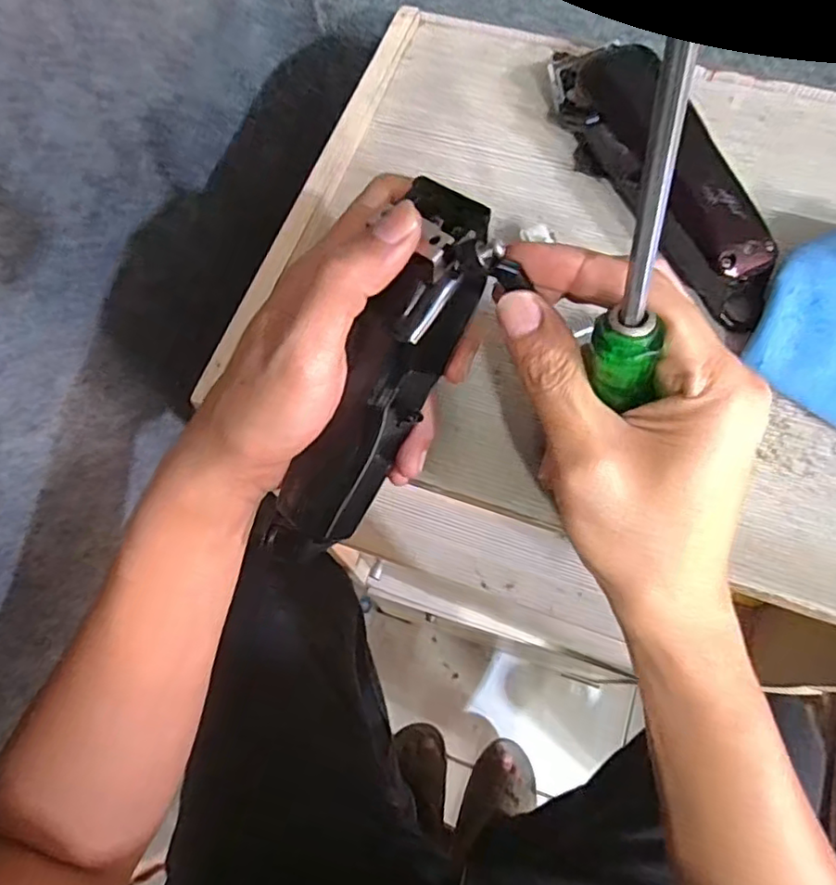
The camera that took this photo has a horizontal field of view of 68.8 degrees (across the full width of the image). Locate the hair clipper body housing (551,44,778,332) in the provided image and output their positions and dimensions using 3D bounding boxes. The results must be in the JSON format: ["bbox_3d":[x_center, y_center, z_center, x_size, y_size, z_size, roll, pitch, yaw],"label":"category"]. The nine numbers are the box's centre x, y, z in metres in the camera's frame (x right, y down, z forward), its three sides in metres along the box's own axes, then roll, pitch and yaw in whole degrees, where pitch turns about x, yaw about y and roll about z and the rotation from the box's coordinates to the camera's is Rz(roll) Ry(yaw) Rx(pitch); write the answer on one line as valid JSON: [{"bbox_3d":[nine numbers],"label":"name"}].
[{"bbox_3d":[0.121,-0.139,0.313,0.049,0.047,0.170,-20,68,-6],"label":"hair clipper body housing"}]

